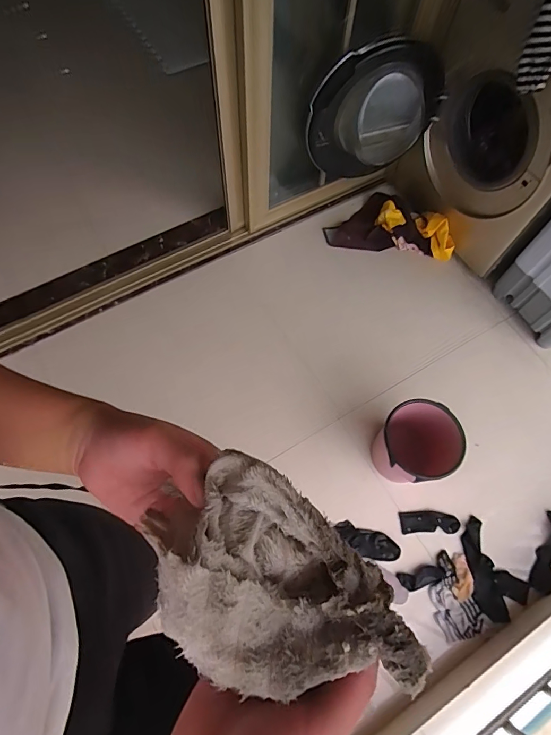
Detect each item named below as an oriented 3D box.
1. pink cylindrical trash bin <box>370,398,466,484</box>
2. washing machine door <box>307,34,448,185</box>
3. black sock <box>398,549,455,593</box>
[{"bbox_3d":[0.406,0.242,1.223,0.206,0.269,0.227,4,67,0],"label":"pink cylindrical trash bin"},{"bbox_3d":[0.332,-0.822,1.356,0.437,0.445,0.135,-20,69,-10],"label":"washing machine door"},{"bbox_3d":[0.449,0.614,1.222,0.166,0.024,0.066,-19,69,-9],"label":"black sock"}]

